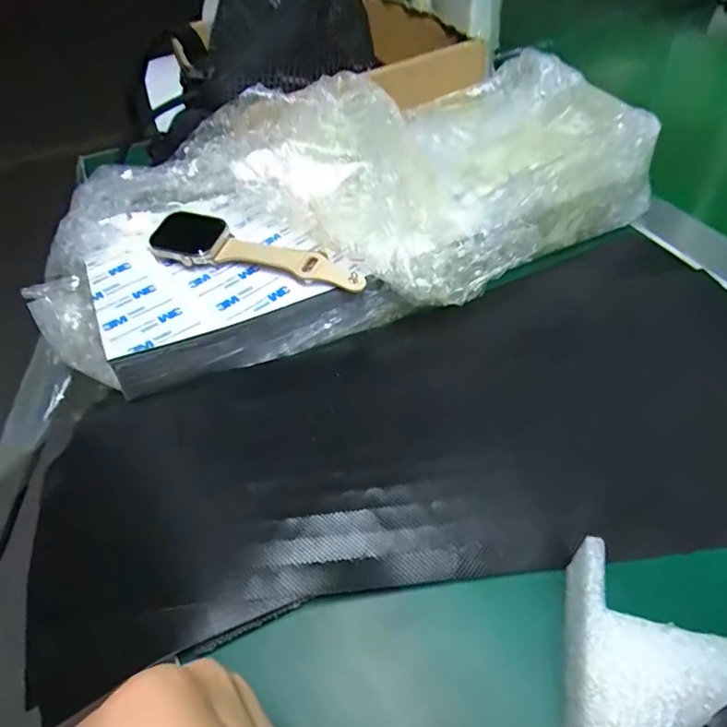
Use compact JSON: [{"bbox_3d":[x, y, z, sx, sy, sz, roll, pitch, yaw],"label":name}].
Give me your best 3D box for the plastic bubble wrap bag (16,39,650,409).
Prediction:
[{"bbox_3d":[-0.011,-0.094,0.315,0.375,0.077,0.189,-23,50,-15],"label":"plastic bubble wrap bag"}]

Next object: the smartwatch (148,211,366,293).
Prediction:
[{"bbox_3d":[-0.060,-0.065,0.297,0.126,0.018,0.030,8,50,13],"label":"smartwatch"}]

